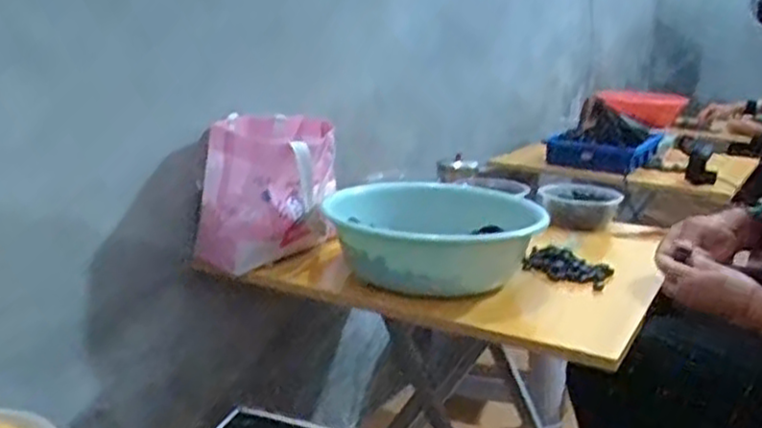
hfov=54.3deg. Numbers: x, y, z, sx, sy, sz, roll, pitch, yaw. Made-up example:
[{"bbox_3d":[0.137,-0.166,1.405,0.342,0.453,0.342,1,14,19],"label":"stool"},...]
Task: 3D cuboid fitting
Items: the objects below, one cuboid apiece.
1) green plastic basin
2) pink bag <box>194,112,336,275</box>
[{"bbox_3d":[0.074,0.041,1.068,0.290,0.122,0.290,2,15,0],"label":"green plastic basin"},{"bbox_3d":[-0.166,-0.038,1.093,0.193,0.180,0.230,0,15,-6],"label":"pink bag"}]

